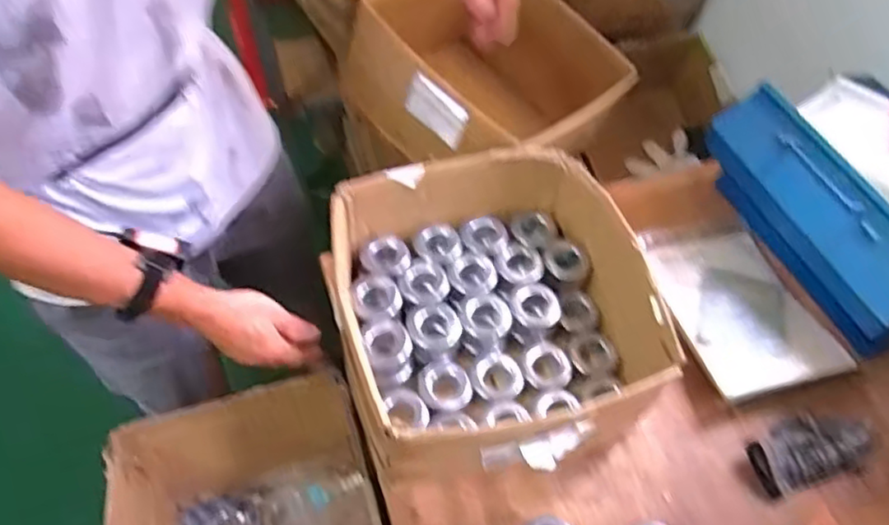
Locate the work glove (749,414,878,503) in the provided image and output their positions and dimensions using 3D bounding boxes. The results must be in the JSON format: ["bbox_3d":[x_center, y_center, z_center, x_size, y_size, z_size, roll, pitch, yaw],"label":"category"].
[{"bbox_3d":[0.436,0.220,0.763,0.155,0.040,0.083,-16,56,-13],"label":"work glove"}]

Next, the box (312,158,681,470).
[{"bbox_3d":[0.056,0.067,0.773,0.329,0.171,0.360,-12,55,-10],"label":"box"}]

